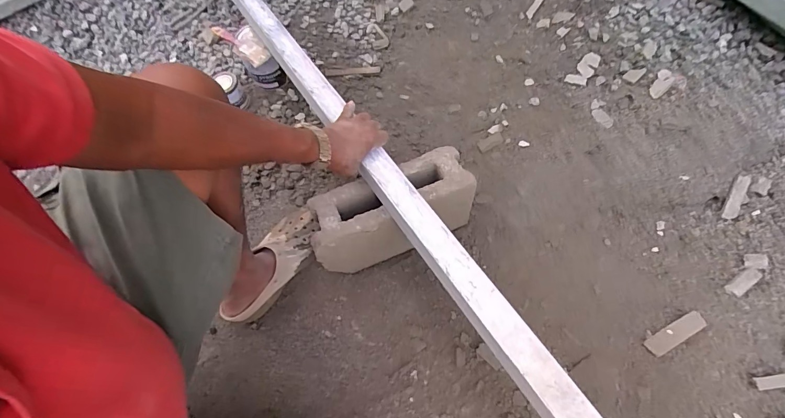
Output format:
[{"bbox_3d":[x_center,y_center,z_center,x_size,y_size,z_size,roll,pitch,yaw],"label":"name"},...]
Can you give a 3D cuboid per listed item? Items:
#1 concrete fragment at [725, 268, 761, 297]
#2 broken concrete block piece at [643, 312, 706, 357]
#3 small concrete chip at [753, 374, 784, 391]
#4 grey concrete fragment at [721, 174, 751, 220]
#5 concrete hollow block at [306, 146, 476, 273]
[{"bbox_3d":[0.630,0.131,0.678,0.073,0.012,0.025,-30,63,-14],"label":"concrete fragment"},{"bbox_3d":[0.486,0.214,0.647,0.108,0.007,0.033,-29,78,-6],"label":"broken concrete block piece"},{"bbox_3d":[0.617,0.276,0.604,0.060,0.010,0.020,-8,60,-1],"label":"small concrete chip"},{"bbox_3d":[0.683,-0.023,0.749,0.026,0.005,0.093,23,91,14],"label":"grey concrete fragment"},{"bbox_3d":[-0.006,0.013,0.731,0.302,0.186,0.099,-20,61,-8],"label":"concrete hollow block"}]

